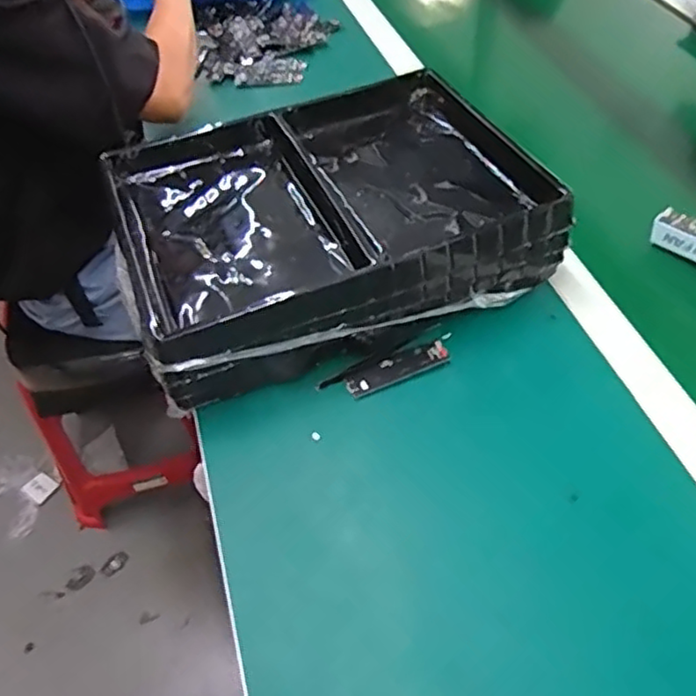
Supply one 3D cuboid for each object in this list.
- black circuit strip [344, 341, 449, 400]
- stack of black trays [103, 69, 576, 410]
[{"bbox_3d":[0.043,0.018,0.571,0.092,0.006,0.023,-21,51,-12],"label":"black circuit strip"},{"bbox_3d":[-0.023,-0.133,0.648,0.385,0.081,0.305,-21,51,-12],"label":"stack of black trays"}]

